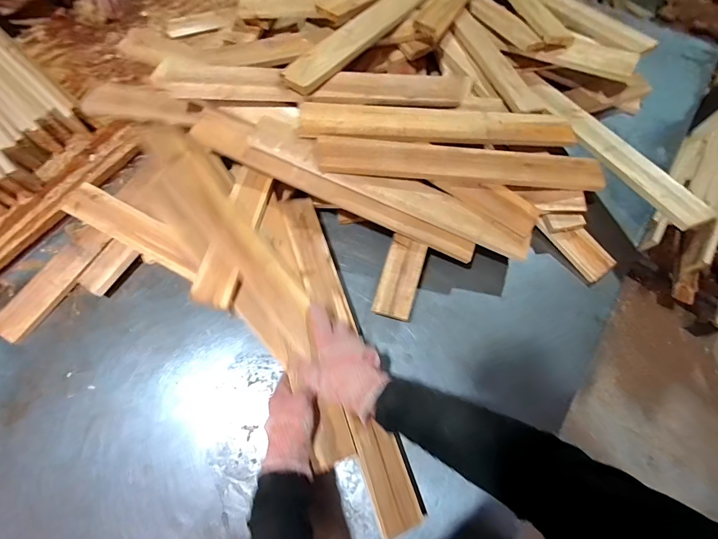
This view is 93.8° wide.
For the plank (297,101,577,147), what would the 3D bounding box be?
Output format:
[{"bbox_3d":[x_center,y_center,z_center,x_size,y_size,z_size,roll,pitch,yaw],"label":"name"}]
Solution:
[{"bbox_3d":[0.152,-0.260,0.604,0.500,0.025,0.081,-3,71,-11],"label":"plank"}]

